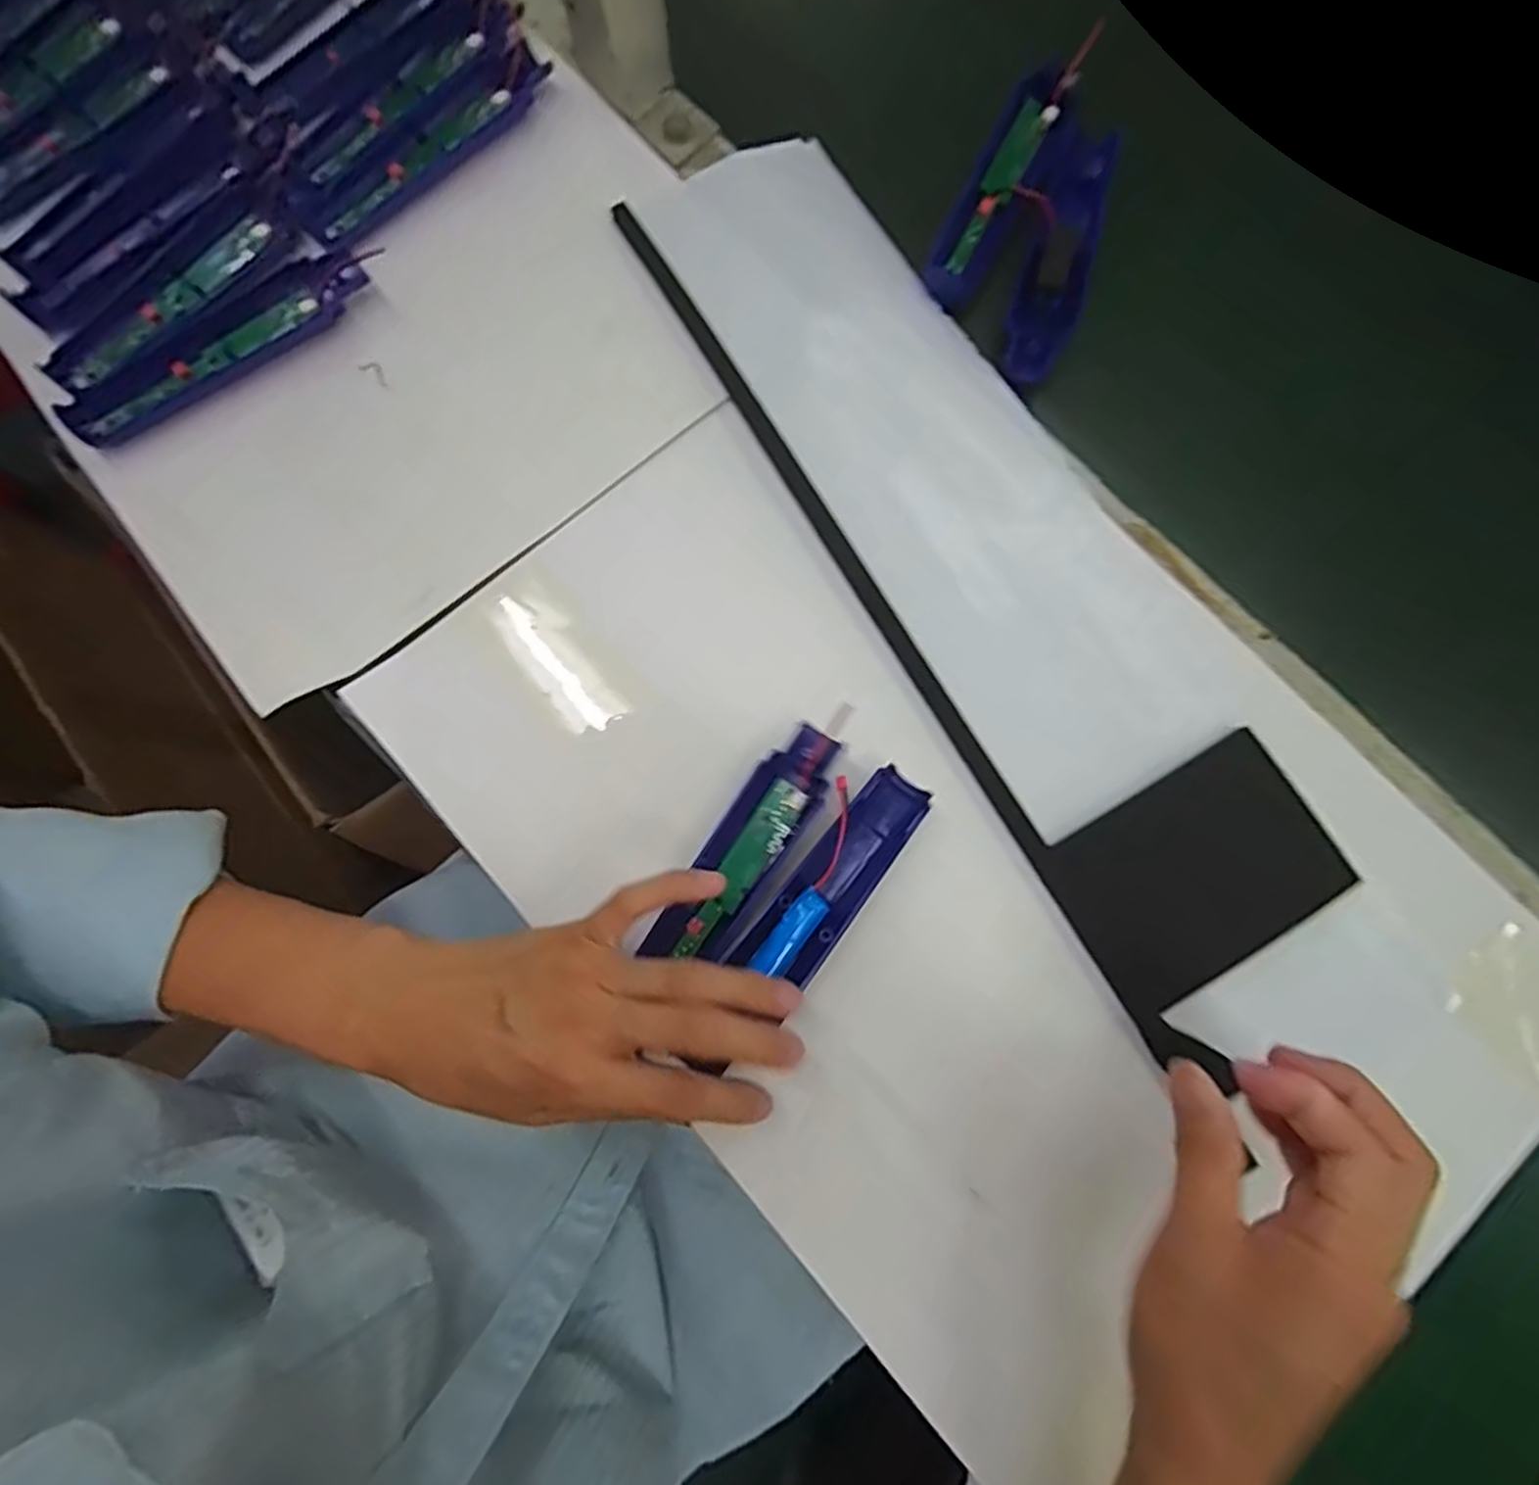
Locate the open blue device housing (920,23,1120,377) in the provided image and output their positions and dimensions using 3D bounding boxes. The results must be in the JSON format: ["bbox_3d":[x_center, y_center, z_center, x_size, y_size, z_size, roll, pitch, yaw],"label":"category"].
[{"bbox_3d":[0.151,-0.313,0.432,0.087,0.022,0.206,17,80,5],"label":"open blue device housing"}]

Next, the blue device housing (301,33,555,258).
[{"bbox_3d":[-0.199,-0.347,0.426,0.169,0.014,0.036,-43,81,-6],"label":"blue device housing"}]

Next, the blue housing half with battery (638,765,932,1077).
[{"bbox_3d":[0.018,0.083,0.349,0.036,0.010,0.162,39,78,7],"label":"blue housing half with battery"}]

